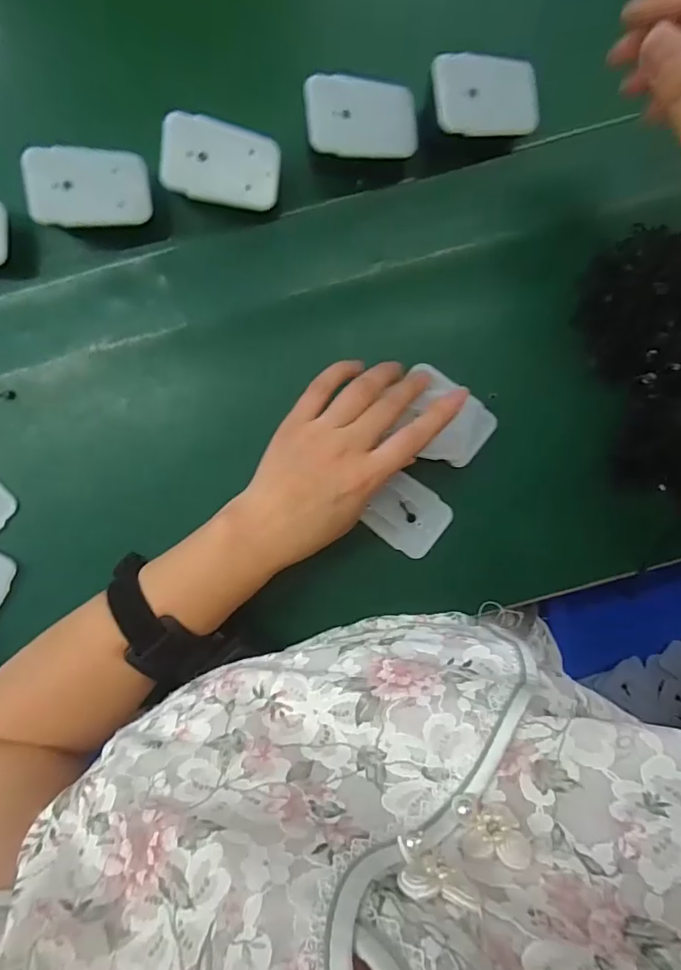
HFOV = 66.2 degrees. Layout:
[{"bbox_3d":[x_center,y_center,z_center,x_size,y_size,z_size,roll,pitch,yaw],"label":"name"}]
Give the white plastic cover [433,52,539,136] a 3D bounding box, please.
[{"bbox_3d":[0.090,-0.235,0.316,0.069,0.005,0.044,-15,105,-15],"label":"white plastic cover"}]

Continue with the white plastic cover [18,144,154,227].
[{"bbox_3d":[-0.156,-0.186,0.325,0.070,0.006,0.047,-11,95,-24],"label":"white plastic cover"}]

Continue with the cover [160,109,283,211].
[{"bbox_3d":[-0.072,-0.195,0.318,0.069,0.004,0.044,6,104,-21],"label":"cover"}]

